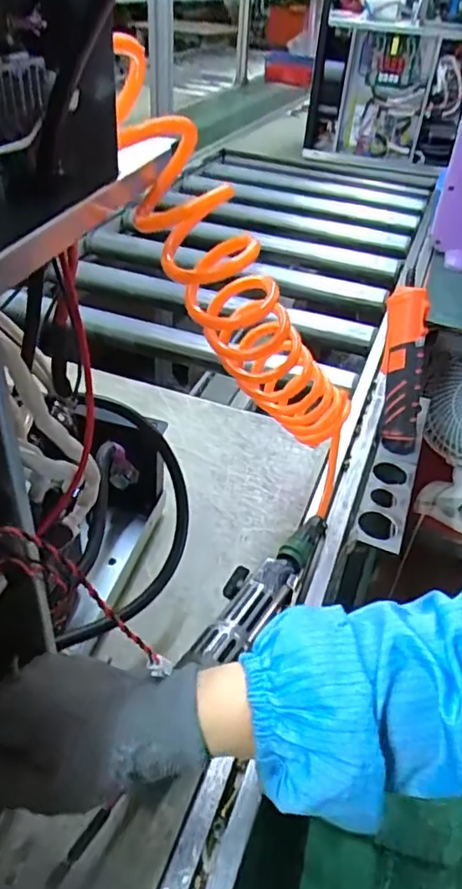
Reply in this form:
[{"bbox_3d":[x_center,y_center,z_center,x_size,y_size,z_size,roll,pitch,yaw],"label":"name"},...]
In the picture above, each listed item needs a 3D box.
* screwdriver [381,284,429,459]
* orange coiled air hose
[{"bbox_3d":[0.209,-0.090,0.726,0.045,0.197,0.044,3,11,7],"label":"screwdriver"},{"bbox_3d":[0.024,-0.078,0.450,0.077,0.414,0.079,-44,48,-4],"label":"orange coiled air hose"}]

